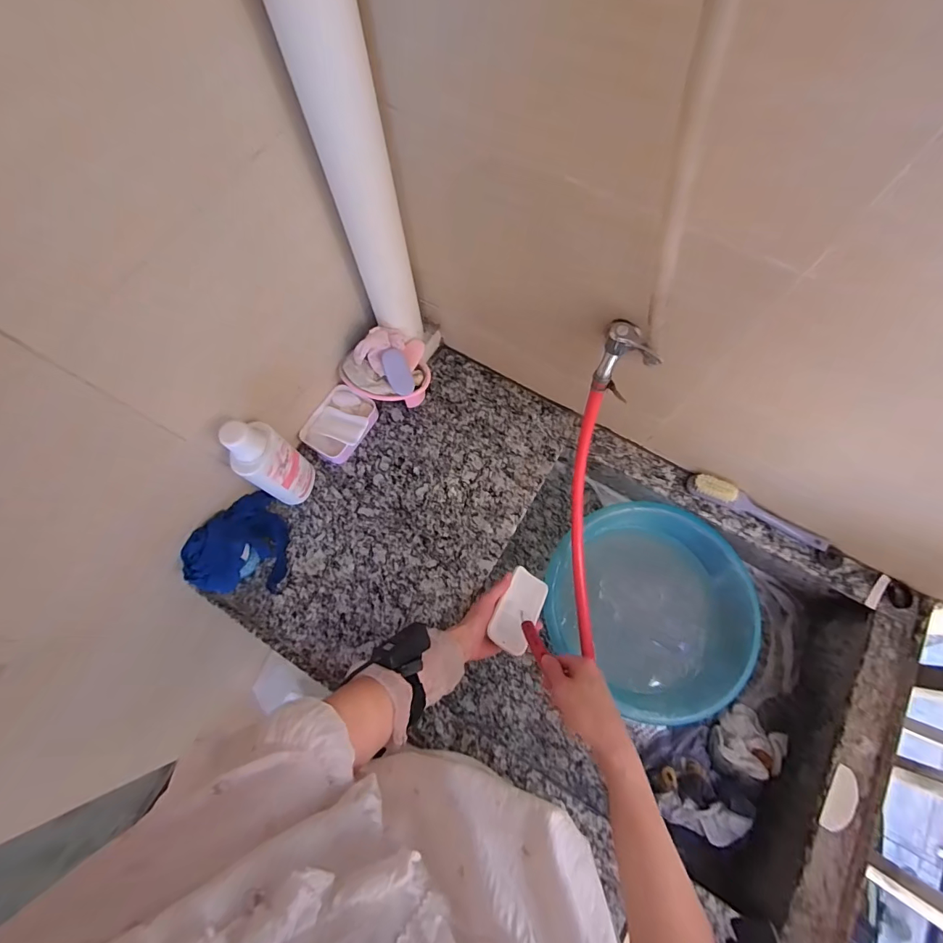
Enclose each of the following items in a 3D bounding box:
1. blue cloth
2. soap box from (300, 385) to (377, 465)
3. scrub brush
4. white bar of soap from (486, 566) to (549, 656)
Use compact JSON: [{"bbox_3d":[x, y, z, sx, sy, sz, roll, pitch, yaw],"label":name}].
[{"bbox_3d":[-0.363,0.106,0.663,0.112,0.089,0.154,-1,71,0],"label":"blue cloth"},{"bbox_3d":[-0.231,-0.082,0.754,0.096,0.036,0.125,33,74,11],"label":"soap box"},{"bbox_3d":[0.474,0.065,0.697,0.225,0.044,0.031,25,73,8],"label":"scrub brush"},{"bbox_3d":[0.077,0.218,0.667,0.063,0.020,0.134,28,46,9],"label":"white bar of soap"}]

